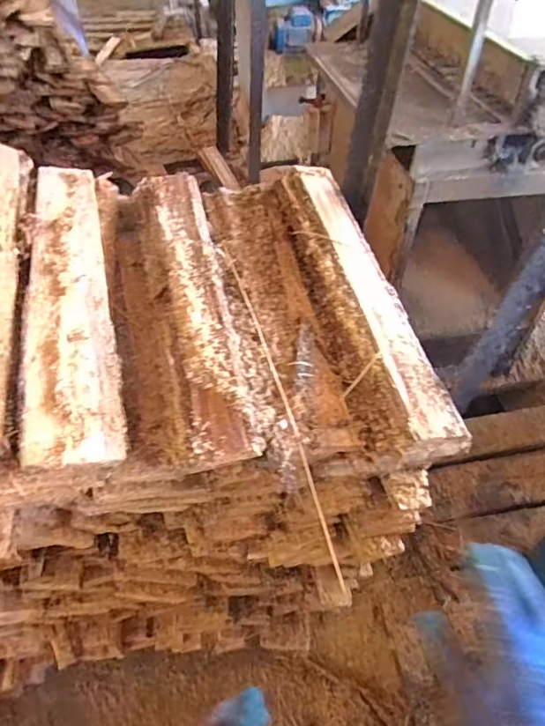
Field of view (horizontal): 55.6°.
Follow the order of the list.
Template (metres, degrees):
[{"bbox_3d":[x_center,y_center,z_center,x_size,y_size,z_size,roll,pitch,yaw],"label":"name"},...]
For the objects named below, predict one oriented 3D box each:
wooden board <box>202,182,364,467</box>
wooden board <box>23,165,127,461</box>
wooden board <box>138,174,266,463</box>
[{"bbox_3d":[-0.003,-0.090,0.687,0.104,0.030,0.488,-9,50,-8],"label":"wooden board"},{"bbox_3d":[-0.250,-0.096,0.640,0.091,0.040,0.500,-11,48,-11],"label":"wooden board"},{"bbox_3d":[-0.102,-0.095,0.658,0.083,0.032,0.506,-10,50,-8],"label":"wooden board"}]

